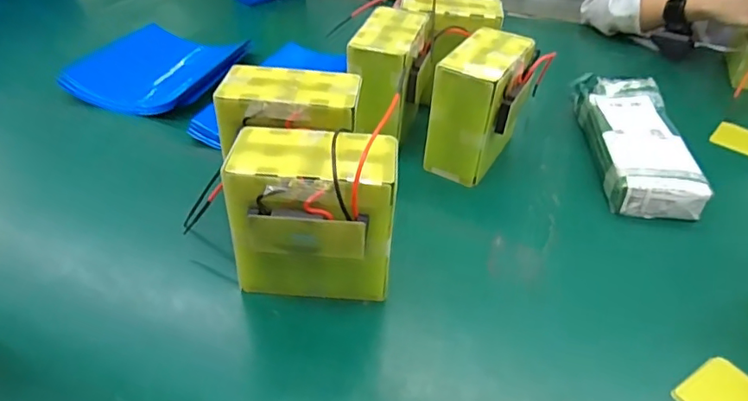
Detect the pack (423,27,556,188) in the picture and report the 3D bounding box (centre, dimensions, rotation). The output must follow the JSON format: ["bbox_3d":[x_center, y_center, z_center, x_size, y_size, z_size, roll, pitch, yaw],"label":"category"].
[{"bbox_3d":[0.136,-0.117,0.680,0.086,0.145,0.152,22,44,22],"label":"pack"}]

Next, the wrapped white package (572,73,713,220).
[{"bbox_3d":[0.345,-0.083,0.723,0.108,0.053,0.276,5,40,3],"label":"wrapped white package"}]

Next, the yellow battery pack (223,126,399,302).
[{"bbox_3d":[-0.052,0.020,0.497,0.137,0.154,0.087,5,40,3],"label":"yellow battery pack"}]

